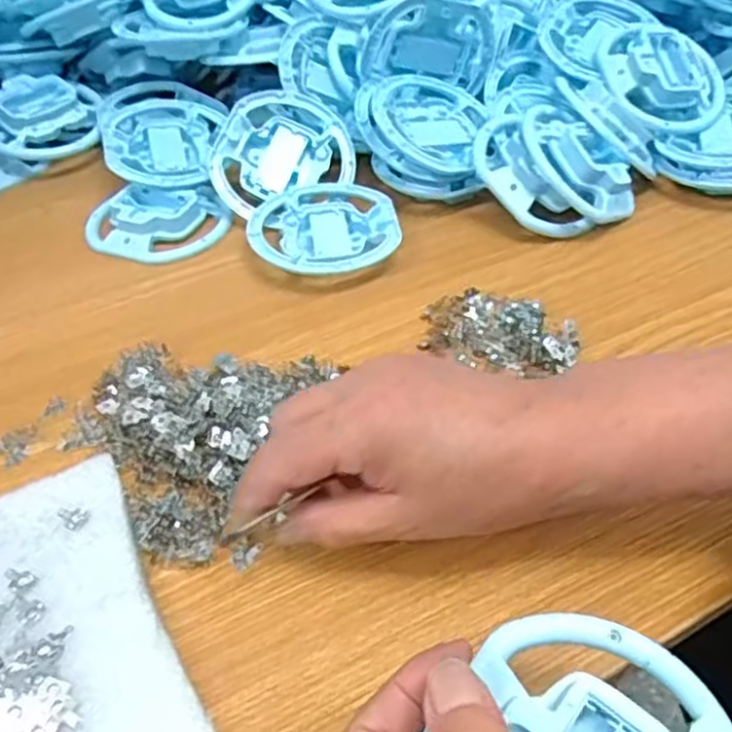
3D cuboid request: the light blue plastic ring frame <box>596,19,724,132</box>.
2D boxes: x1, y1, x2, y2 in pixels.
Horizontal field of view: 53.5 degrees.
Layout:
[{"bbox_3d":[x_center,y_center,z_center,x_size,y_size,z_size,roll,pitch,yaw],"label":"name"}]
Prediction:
[{"bbox_3d":[0.226,-0.229,0.553,0.093,0.027,0.106,18,68,-3],"label":"light blue plastic ring frame"}]

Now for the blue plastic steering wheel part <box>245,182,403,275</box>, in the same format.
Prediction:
[{"bbox_3d":[-0.027,-0.089,0.495,0.098,0.027,0.100,1,44,3],"label":"blue plastic steering wheel part"}]

